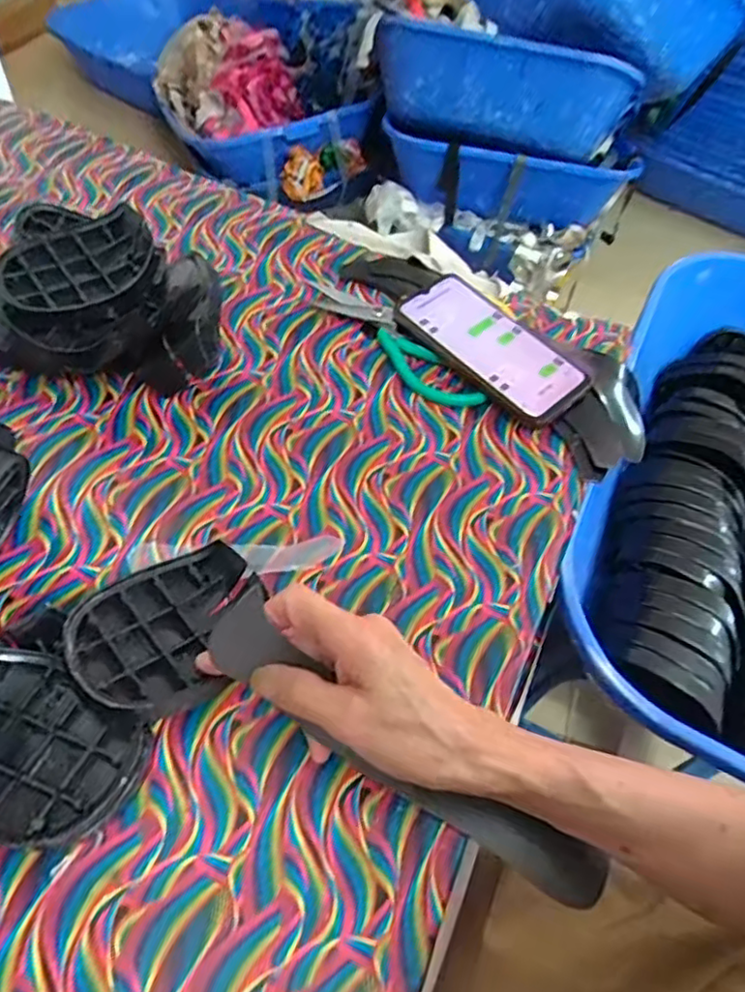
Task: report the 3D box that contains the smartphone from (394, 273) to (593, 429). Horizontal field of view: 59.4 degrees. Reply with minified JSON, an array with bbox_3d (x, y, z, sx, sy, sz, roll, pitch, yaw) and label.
[{"bbox_3d":[0.096,-0.128,0.539,0.084,0.017,0.171,-37,70,-24],"label":"smartphone"}]

